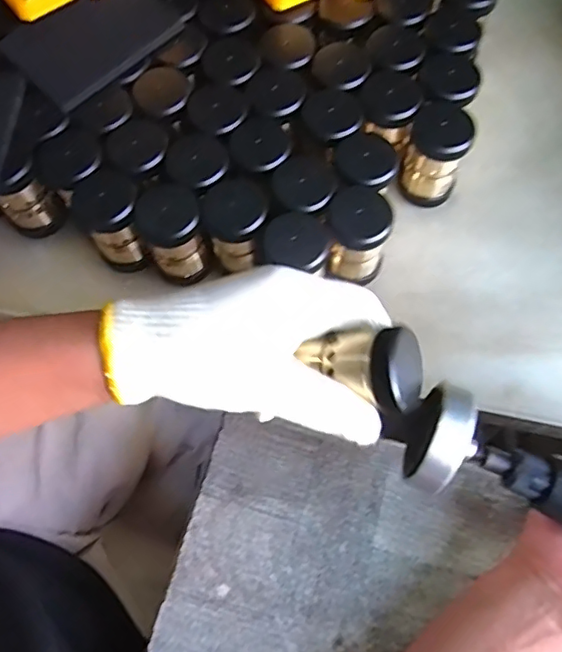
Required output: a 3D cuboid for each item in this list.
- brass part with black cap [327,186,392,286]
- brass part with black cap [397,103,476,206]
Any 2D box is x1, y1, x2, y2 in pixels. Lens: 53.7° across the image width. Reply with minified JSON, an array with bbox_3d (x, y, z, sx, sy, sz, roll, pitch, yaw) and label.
[{"bbox_3d":[0.055,-0.063,0.406,0.042,0.073,0.043,-1,68,1],"label":"brass part with black cap"},{"bbox_3d":[0.120,-0.131,0.433,0.047,0.072,0.042,27,71,11],"label":"brass part with black cap"}]

